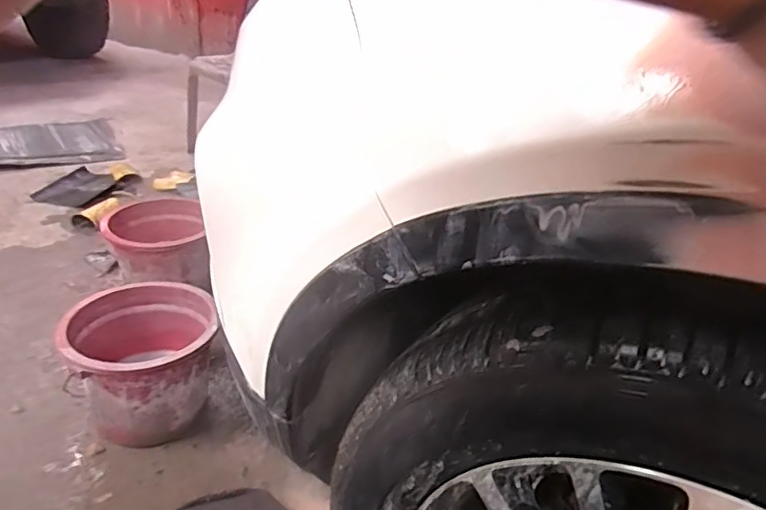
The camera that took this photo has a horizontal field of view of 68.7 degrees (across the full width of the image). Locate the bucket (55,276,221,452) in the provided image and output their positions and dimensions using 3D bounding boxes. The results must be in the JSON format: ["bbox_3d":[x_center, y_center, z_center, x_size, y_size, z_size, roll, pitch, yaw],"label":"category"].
[{"bbox_3d":[-0.467,0.208,1.102,0.247,0.218,0.270,4,29,-2],"label":"bucket"}]

